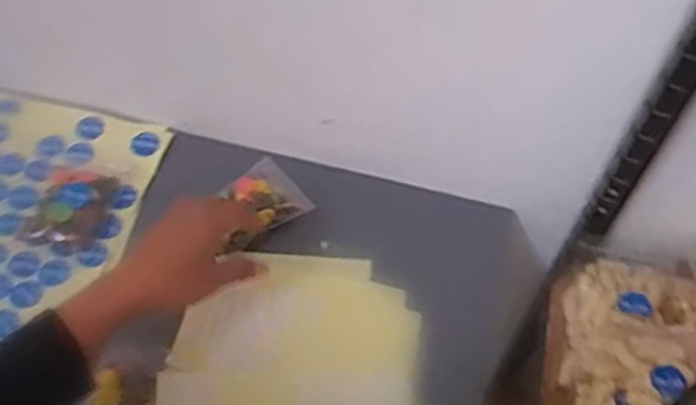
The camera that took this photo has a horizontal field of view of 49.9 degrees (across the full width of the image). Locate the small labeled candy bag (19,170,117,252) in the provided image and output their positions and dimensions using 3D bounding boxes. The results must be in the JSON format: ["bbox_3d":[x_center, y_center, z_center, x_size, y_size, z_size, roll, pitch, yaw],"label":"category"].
[{"bbox_3d":[-0.260,0.001,0.701,0.066,0.019,0.085,10,57,5],"label":"small labeled candy bag"}]

